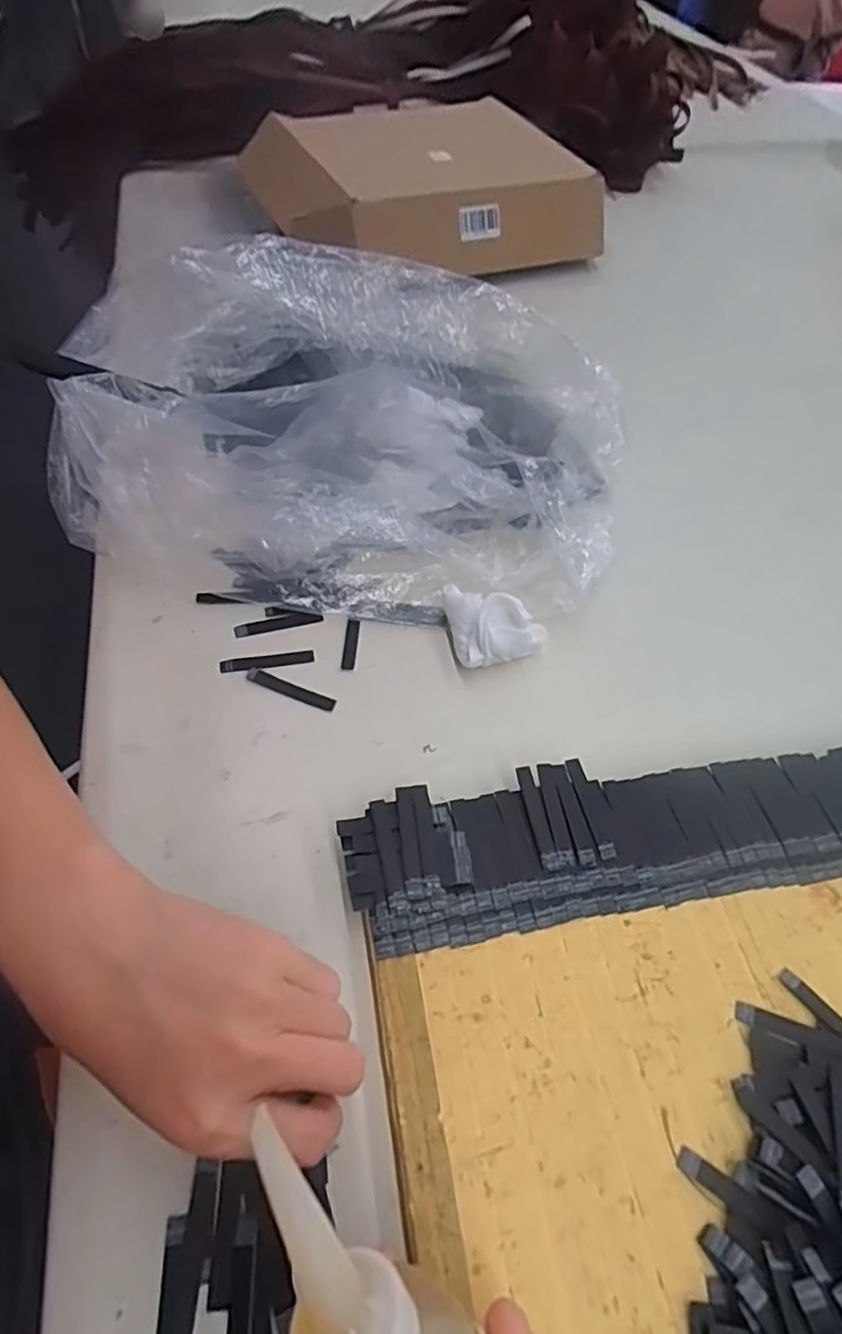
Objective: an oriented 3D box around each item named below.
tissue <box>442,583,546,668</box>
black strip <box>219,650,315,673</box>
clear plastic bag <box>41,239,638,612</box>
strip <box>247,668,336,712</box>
[{"bbox_3d":[0.050,-0.035,0.427,0.062,0.032,0.057,-16,59,-14],"label":"tissue"},{"bbox_3d":[-0.101,-0.003,0.412,0.060,0.006,0.010,-9,57,-10],"label":"black strip"},{"bbox_3d":[-0.065,-0.198,0.482,0.419,0.107,0.323,2,56,-3],"label":"clear plastic bag"},{"bbox_3d":[-0.083,0.014,0.401,0.061,0.004,0.010,20,57,9],"label":"strip"}]

